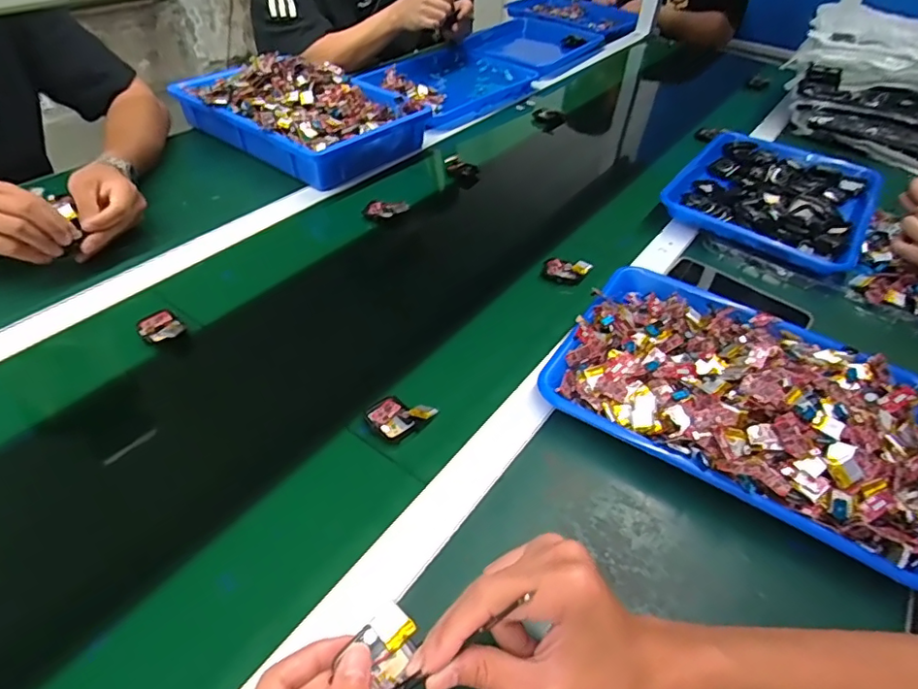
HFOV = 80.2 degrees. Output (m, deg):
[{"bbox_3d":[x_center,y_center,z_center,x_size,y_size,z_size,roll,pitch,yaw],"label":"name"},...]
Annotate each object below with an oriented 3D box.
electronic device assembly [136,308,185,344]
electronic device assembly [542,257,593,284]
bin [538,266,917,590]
[{"bbox_3d":[-0.300,-0.018,0.549,0.051,0.010,0.037,35,52,28],"label":"electronic device assembly"},{"bbox_3d":[0.131,-0.090,0.664,0.055,0.021,0.029,17,45,13],"label":"electronic device assembly"},{"bbox_3d":[0.266,0.038,0.507,0.326,0.064,0.243,25,47,21],"label":"bin"}]

